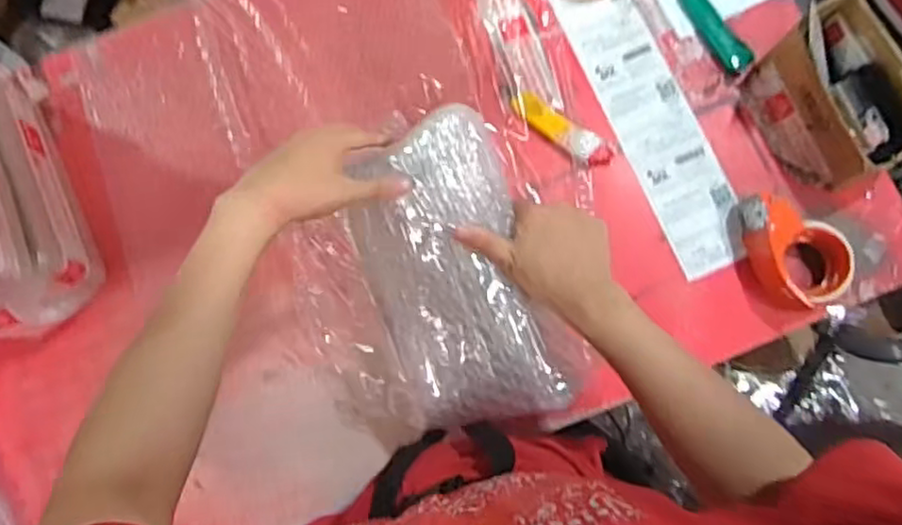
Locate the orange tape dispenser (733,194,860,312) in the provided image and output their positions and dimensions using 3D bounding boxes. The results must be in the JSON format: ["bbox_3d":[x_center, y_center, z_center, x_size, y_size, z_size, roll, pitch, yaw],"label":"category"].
[{"bbox_3d":[0.413,-0.015,0.796,0.102,0.058,0.141,-8,80,1],"label":"orange tape dispenser"}]

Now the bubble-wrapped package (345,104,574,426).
[{"bbox_3d":[-0.005,0.017,0.673,0.175,0.047,0.295,-17,96,28],"label":"bubble-wrapped package"}]

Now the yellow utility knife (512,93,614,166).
[{"bbox_3d":[0.142,-0.168,0.857,0.141,0.030,0.038,31,83,7],"label":"yellow utility knife"}]

